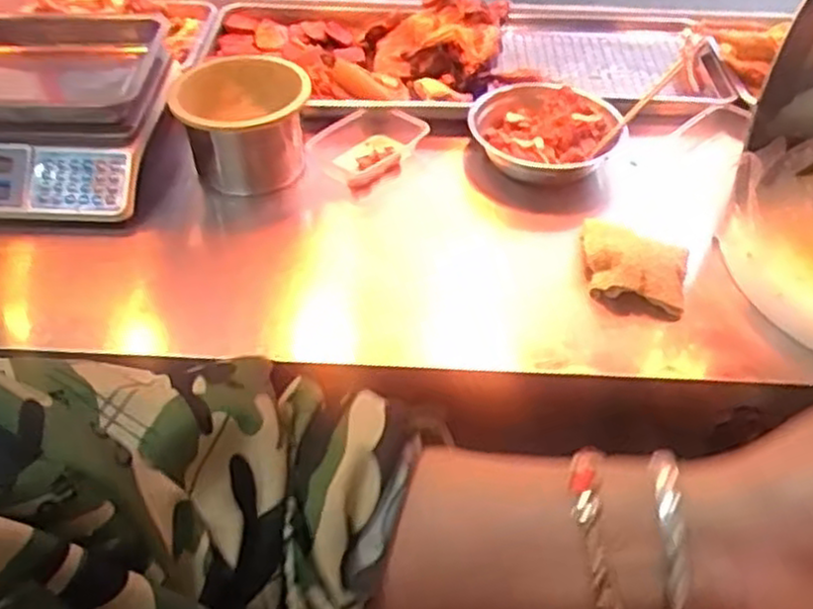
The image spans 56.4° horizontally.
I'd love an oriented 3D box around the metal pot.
[{"bbox_3d":[-0.223,-0.235,1.077,0.183,0.157,0.192,-8,45,-5],"label":"metal pot"}]

